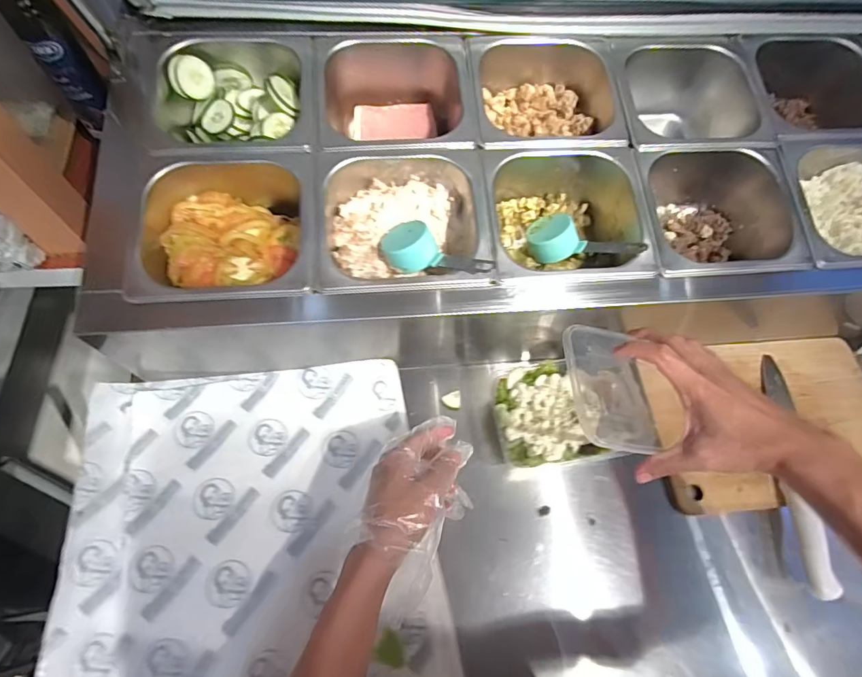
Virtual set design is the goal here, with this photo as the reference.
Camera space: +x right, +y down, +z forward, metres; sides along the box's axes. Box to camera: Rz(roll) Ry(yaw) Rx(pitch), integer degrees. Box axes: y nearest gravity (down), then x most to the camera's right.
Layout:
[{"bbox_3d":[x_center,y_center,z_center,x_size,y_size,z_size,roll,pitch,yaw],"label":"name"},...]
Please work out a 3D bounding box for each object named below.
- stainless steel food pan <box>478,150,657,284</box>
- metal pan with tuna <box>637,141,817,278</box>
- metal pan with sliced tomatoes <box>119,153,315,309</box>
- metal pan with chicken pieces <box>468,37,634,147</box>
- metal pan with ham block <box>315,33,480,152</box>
[{"bbox_3d":[0.145,-0.129,0.513,0.169,0.089,0.159,-3,66,-5],"label":"stainless steel food pan"},{"bbox_3d":[0.315,-0.151,0.540,0.176,0.105,0.193,-4,66,-5],"label":"metal pan with tuna"},{"bbox_3d":[-0.209,-0.111,0.471,0.177,0.076,0.165,-3,66,-5],"label":"metal pan with sliced tomatoes"},{"bbox_3d":[0.131,-0.286,0.558,0.174,0.083,0.176,-1,66,-4],"label":"metal pan with chicken pieces"},{"bbox_3d":[-0.044,-0.271,0.543,0.178,0.093,0.157,-4,66,-5],"label":"metal pan with ham block"}]

